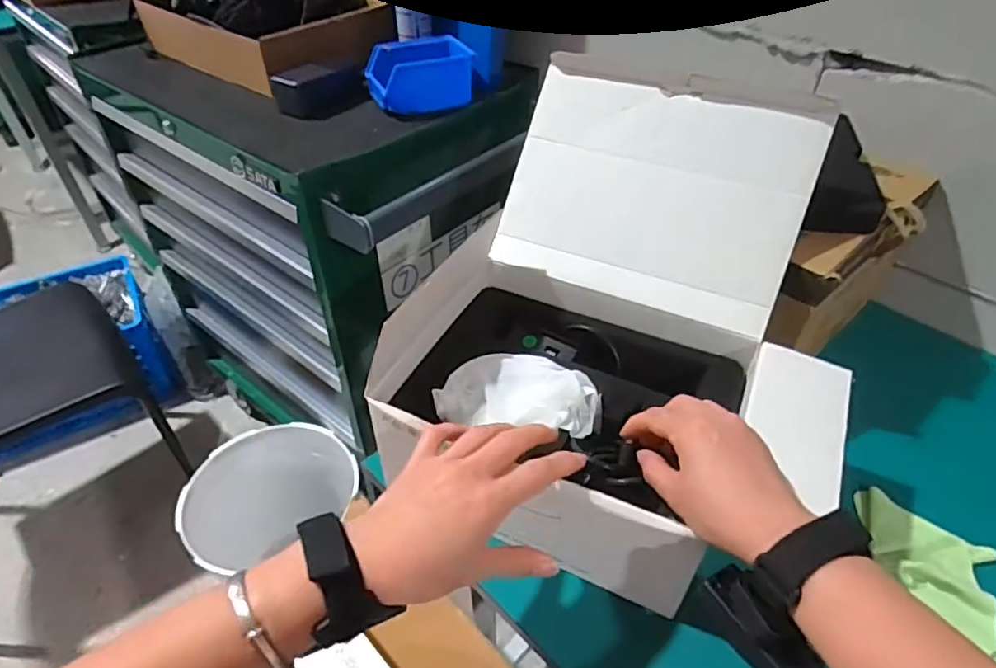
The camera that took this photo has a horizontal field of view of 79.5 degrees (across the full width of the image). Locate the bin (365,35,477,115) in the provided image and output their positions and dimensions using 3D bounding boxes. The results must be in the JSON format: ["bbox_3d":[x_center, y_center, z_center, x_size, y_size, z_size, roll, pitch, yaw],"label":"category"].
[{"bbox_3d":[-0.114,-0.383,0.883,0.148,0.068,0.115,-13,44,-14],"label":"bin"}]

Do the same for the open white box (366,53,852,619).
[{"bbox_3d":[0.120,-0.016,0.509,0.331,0.249,0.342,18,46,19],"label":"open white box"}]

